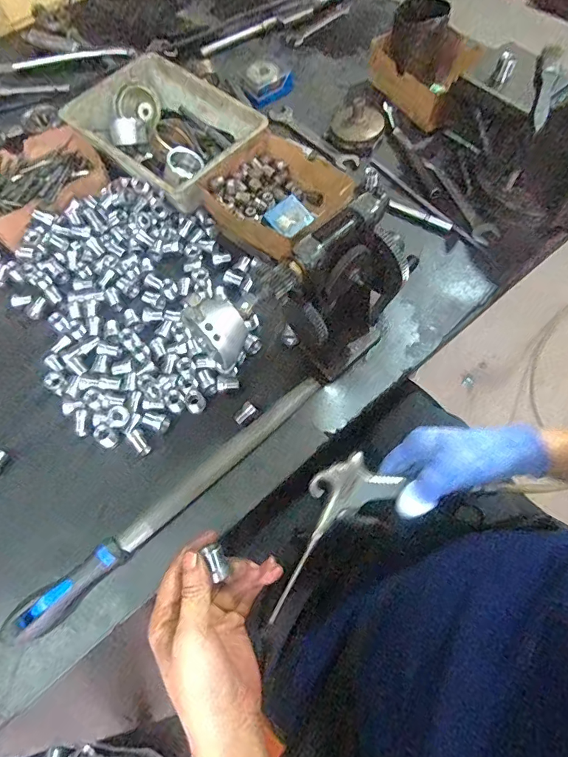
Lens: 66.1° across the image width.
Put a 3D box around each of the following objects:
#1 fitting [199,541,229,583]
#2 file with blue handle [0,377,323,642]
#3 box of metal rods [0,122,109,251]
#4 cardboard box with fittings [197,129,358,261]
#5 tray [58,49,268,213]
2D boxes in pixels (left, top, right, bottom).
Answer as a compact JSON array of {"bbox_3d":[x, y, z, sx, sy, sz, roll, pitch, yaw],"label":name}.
[{"bbox_3d":[-0.049,0.136,0.325,0.012,0.013,0.025,-28,67,-10],"label":"fitting"},{"bbox_3d":[-0.100,0.112,0.425,0.352,0.031,0.027,-40,70,-15],"label":"file with blue handle"},{"bbox_3d":[-0.332,-0.269,0.596,0.146,0.044,0.183,41,73,18],"label":"box of metal rods"},{"bbox_3d":[-0.009,-0.238,0.570,0.177,0.049,0.150,38,72,18],"label":"cardboard box with fittings"},{"bbox_3d":[-0.167,-0.344,0.613,0.256,0.060,0.172,36,72,17],"label":"tray"}]

